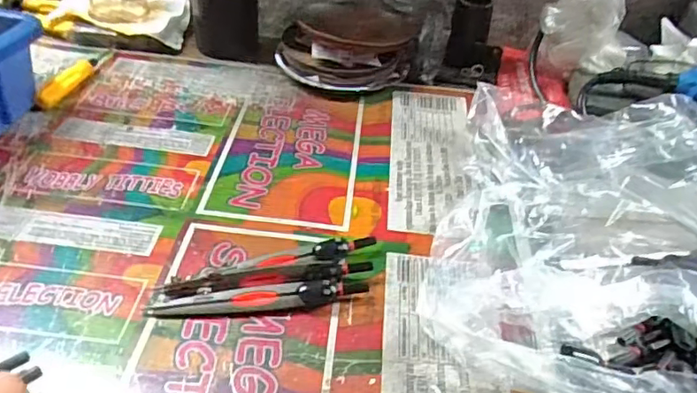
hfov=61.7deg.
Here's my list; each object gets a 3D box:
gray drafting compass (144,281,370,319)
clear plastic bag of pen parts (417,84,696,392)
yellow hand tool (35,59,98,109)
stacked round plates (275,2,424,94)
[{"bbox_3d":[-0.052,0.060,0.347,0.125,0.014,0.013,-1,39,-12],"label":"gray drafting compass"},{"bbox_3d":[0.179,0.025,0.397,0.235,0.055,0.273,13,38,6],"label":"clear plastic bag of pen parts"},{"bbox_3d":[-0.247,-0.105,0.525,0.019,0.015,0.091,10,38,2],"label":"yellow hand tool"},{"bbox_3d":[-0.001,-0.150,0.587,0.129,0.049,0.135,16,39,10],"label":"stacked round plates"}]

